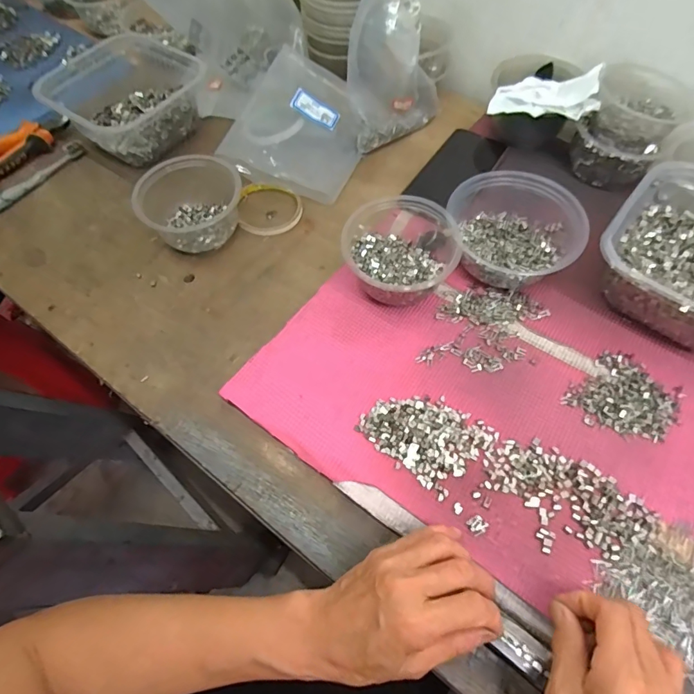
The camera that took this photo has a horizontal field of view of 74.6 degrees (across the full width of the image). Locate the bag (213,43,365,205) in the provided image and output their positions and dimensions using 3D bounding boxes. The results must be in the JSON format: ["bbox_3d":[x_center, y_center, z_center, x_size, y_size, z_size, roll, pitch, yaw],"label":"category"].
[{"bbox_3d":[-0.054,-0.298,0.604,0.155,0.025,0.229,21,66,-5],"label":"bag"}]

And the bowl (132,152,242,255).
[{"bbox_3d":[-0.176,-0.162,0.521,0.115,0.066,0.095,-26,63,-12],"label":"bowl"}]

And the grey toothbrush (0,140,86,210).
[{"bbox_3d":[-0.418,-0.202,0.575,0.026,0.012,0.196,32,69,18],"label":"grey toothbrush"}]

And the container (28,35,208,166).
[{"bbox_3d":[-0.298,-0.338,0.613,0.180,0.062,0.193,-40,67,-16],"label":"container"}]

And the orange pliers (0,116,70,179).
[{"bbox_3d":[-0.443,-0.269,0.603,0.146,0.019,0.074,-41,67,-17],"label":"orange pliers"}]

